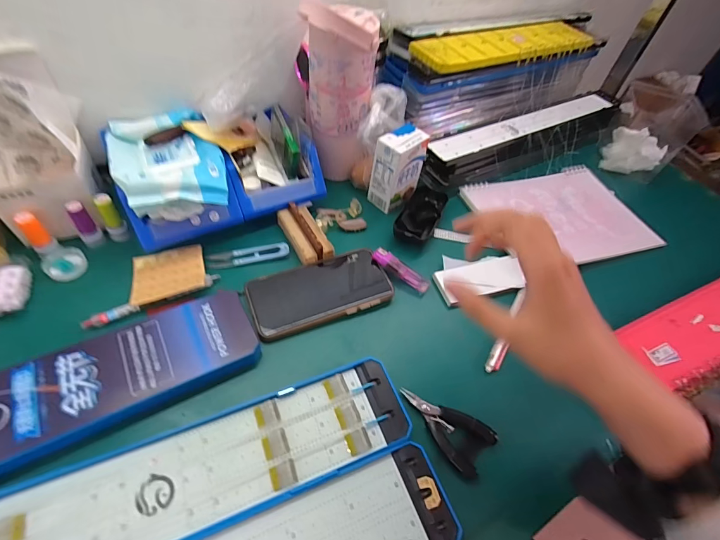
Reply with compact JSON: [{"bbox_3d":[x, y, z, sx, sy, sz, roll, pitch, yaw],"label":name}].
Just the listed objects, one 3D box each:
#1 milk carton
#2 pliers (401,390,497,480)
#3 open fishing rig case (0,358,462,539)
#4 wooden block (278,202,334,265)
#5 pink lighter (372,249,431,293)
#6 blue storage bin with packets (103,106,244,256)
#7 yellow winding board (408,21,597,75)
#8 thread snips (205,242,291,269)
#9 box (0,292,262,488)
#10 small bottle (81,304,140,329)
[{"bbox_3d":[0.054,-0.143,0.532,0.066,0.099,0.039,-35,64,-29],"label":"milk carton"},{"bbox_3d":[0.081,0.148,0.364,0.093,0.010,0.048,38,57,21],"label":"pliers"},{"bbox_3d":[-0.153,0.217,0.289,0.443,0.014,0.179,-14,54,-17],"label":"open fishing rig case"},{"bbox_3d":[-0.072,-0.051,0.487,0.042,0.025,0.091,-20,58,-21],"label":"wooden block"},{"bbox_3d":[0.052,0.000,0.470,0.078,0.008,0.018,37,55,4],"label":"pink lighter"},{"bbox_3d":[-0.232,-0.124,0.475,0.125,0.085,0.183,-20,57,-21],"label":"blue storage bin with packets"},{"bbox_3d":[0.251,-0.375,0.624,0.364,0.016,0.091,-24,59,-23],"label":"yellow winding board"},{"bbox_3d":[-0.139,-0.019,0.473,0.096,0.010,0.026,-7,54,-13],"label":"thread snips"},{"bbox_3d":[-0.306,0.134,0.315,0.439,0.024,0.090,-22,56,-22],"label":"box"},{"bbox_3d":[-0.265,0.049,0.401,0.054,0.009,0.009,-23,59,-23],"label":"small bottle"}]

